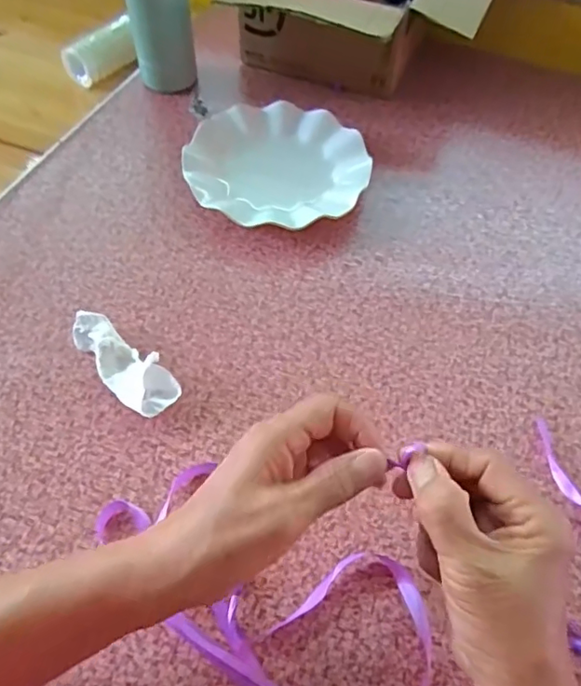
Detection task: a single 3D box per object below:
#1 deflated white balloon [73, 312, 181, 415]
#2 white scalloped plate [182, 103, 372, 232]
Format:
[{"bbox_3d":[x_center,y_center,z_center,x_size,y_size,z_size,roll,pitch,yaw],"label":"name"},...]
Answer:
[{"bbox_3d":[-0.131,0.016,0.429,0.106,0.023,0.037,39,63,21],"label":"deflated white balloon"},{"bbox_3d":[-0.013,-0.179,0.561,0.177,0.026,0.176,1,56,-2],"label":"white scalloped plate"}]

